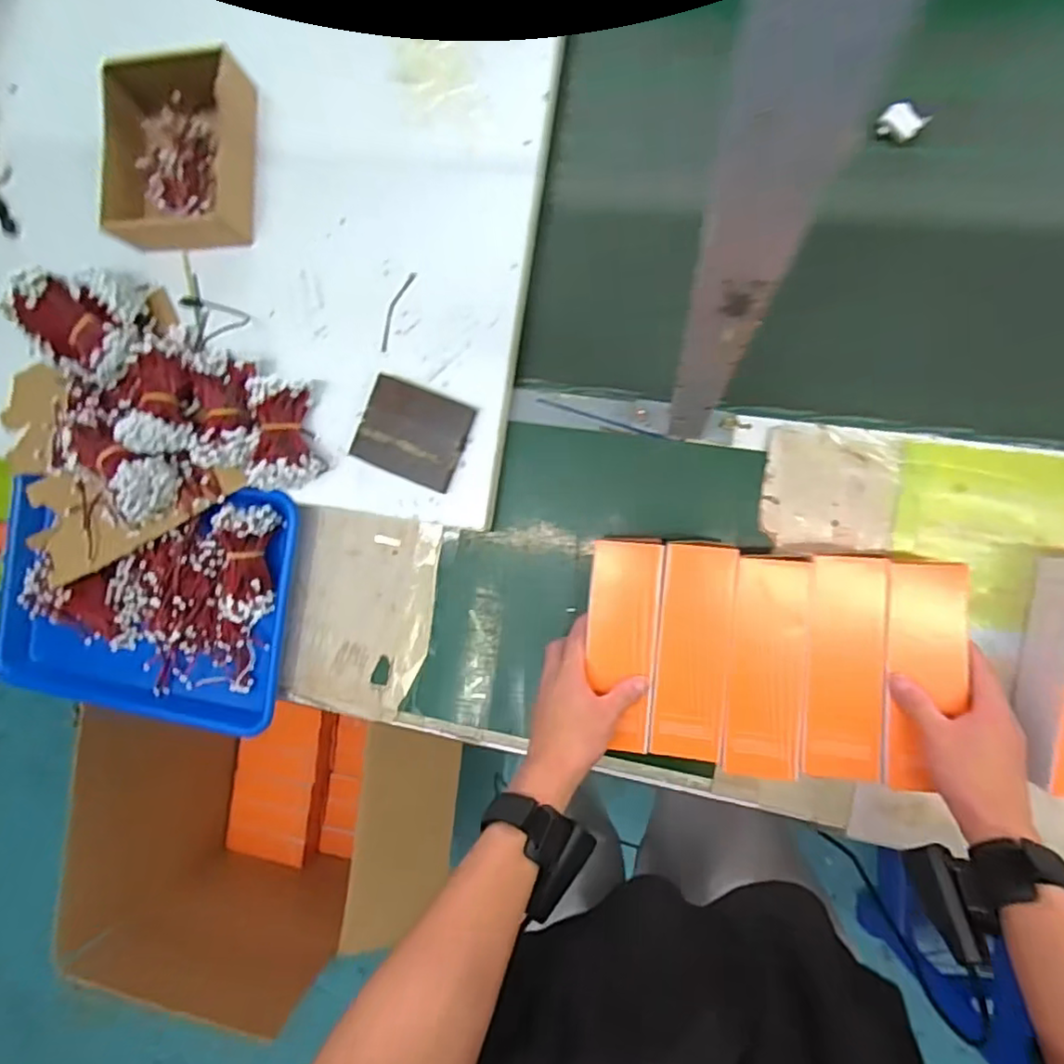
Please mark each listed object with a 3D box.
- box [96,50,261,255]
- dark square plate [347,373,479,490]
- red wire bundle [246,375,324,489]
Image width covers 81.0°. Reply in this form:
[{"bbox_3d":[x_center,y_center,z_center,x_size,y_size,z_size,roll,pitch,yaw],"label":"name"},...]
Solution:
[{"bbox_3d":[-0.339,-0.365,0.604,0.135,0.051,0.175,3,90,8],"label":"box"},{"bbox_3d":[-0.110,-0.091,0.576,0.096,0.022,0.083,22,94,13],"label":"dark square plate"},{"bbox_3d":[-0.235,-0.091,0.581,0.065,0.052,0.100,-7,88,8],"label":"red wire bundle"}]

